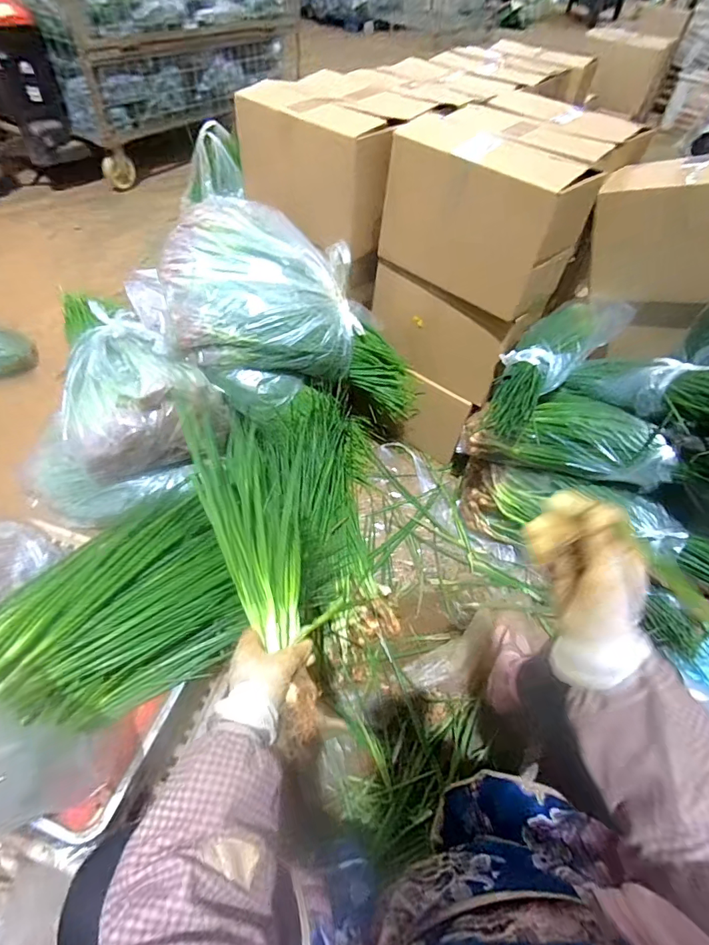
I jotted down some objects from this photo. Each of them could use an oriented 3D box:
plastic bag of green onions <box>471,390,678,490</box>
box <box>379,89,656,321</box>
[{"bbox_3d":[0.432,-0.076,0.927,0.393,0.129,0.130,9,49,40],"label":"plastic bag of green onions"},{"bbox_3d":[0.282,-0.531,0.914,0.340,0.231,0.280,37,57,22],"label":"box"}]

